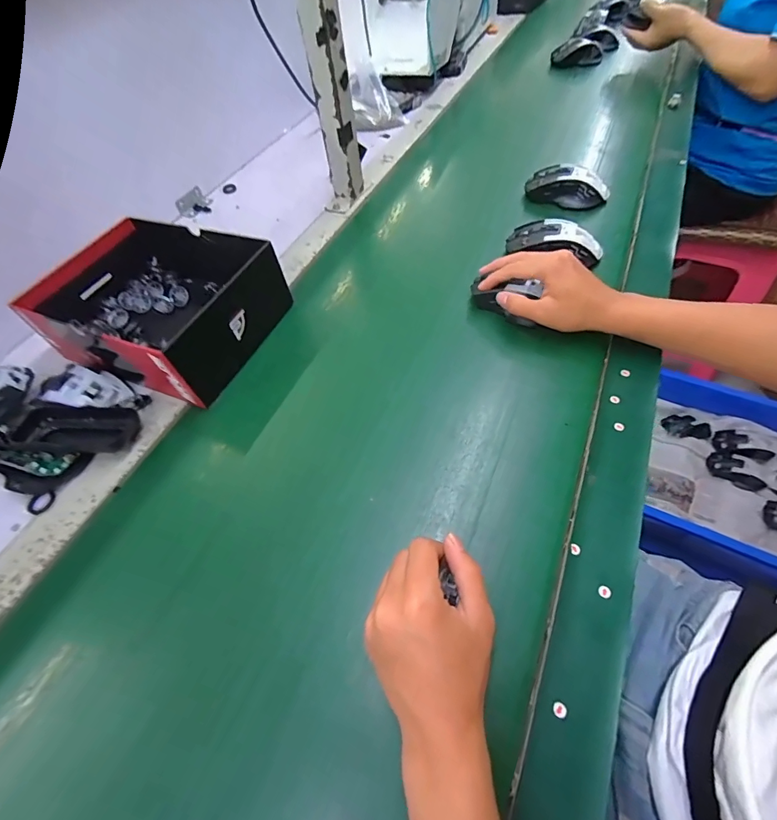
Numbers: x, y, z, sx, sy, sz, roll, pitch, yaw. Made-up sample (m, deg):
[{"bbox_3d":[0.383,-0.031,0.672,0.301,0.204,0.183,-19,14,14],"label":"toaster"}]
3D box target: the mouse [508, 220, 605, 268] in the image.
[{"bbox_3d":[0.216,-0.217,0.527,0.118,0.035,0.061,17,59,18],"label":"mouse"}]

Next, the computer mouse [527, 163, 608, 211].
[{"bbox_3d":[0.264,-0.334,0.603,0.113,0.040,0.055,27,63,23],"label":"computer mouse"}]

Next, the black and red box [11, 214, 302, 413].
[{"bbox_3d":[-0.272,-0.140,0.493,0.249,0.076,0.201,18,59,16],"label":"black and red box"}]

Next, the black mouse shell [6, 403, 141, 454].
[{"bbox_3d":[-0.329,0.020,0.424,0.120,0.028,0.057,-3,56,3],"label":"black mouse shell"}]

